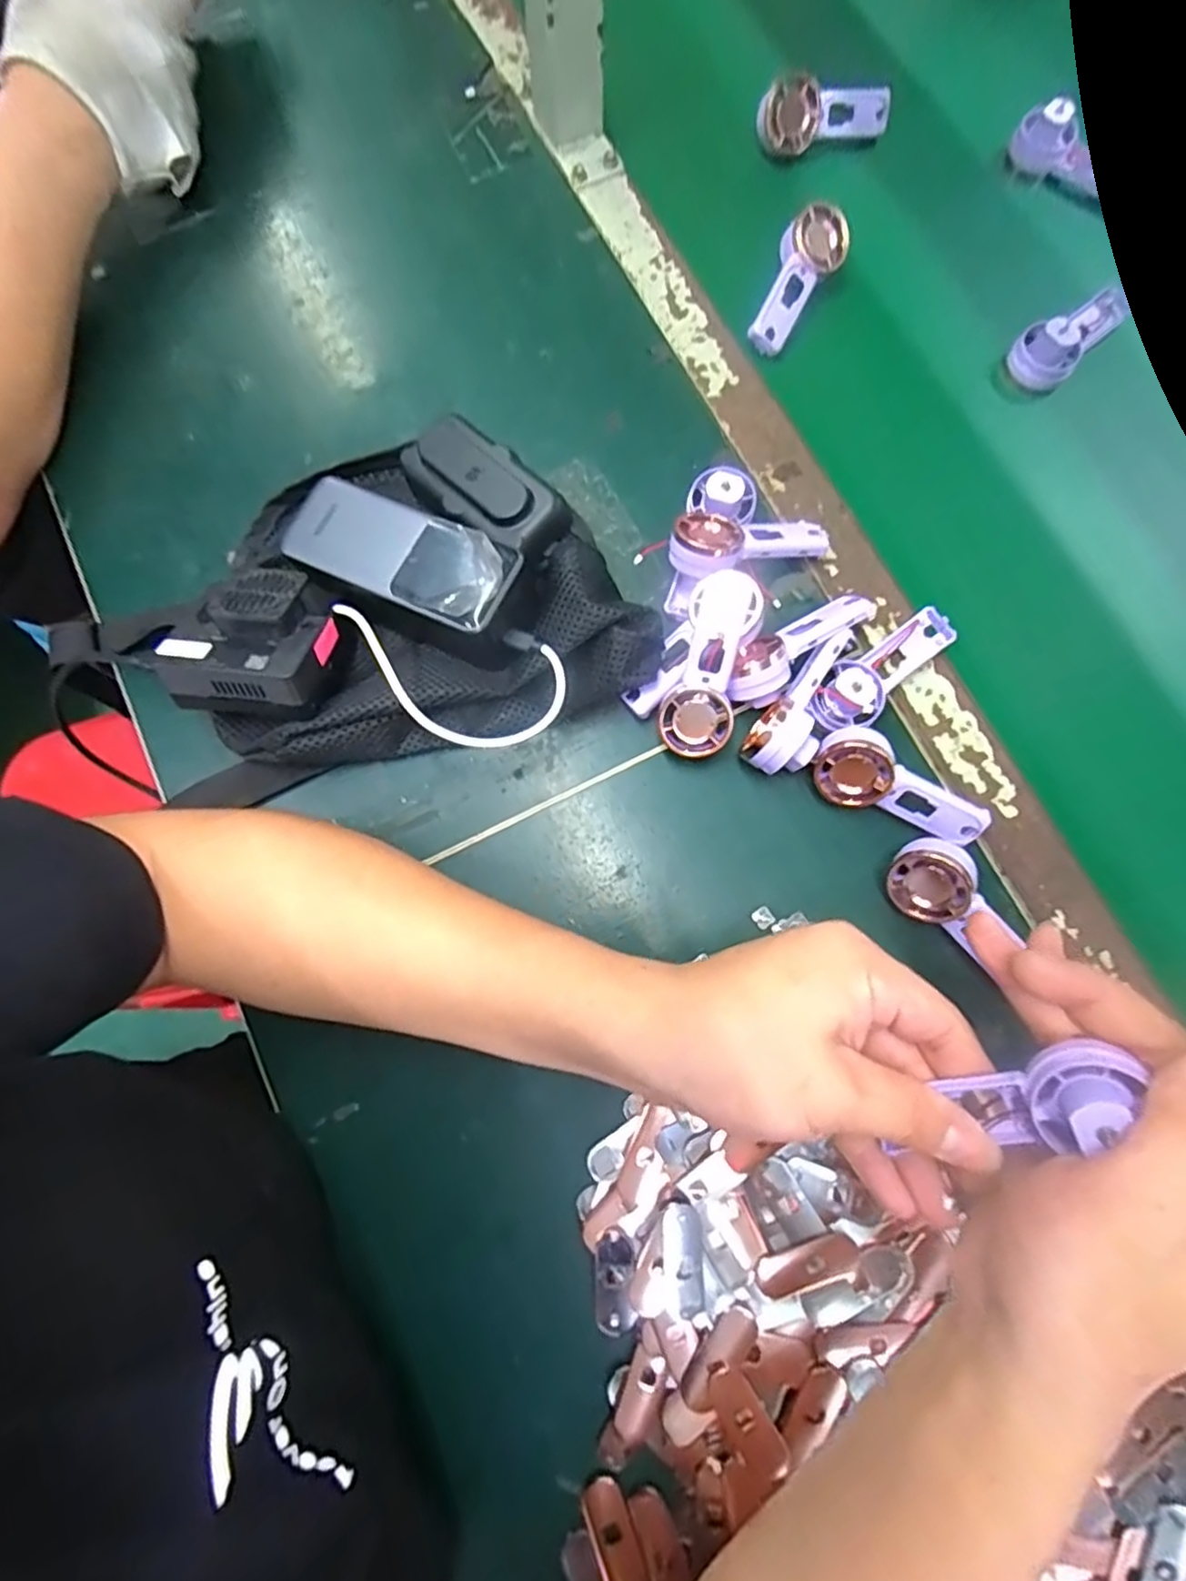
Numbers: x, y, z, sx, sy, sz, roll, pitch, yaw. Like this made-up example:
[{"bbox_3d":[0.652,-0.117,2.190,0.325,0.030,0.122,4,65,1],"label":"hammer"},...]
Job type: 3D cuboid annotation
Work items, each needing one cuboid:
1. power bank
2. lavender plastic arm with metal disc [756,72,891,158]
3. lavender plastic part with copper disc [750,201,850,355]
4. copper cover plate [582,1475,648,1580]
[{"bbox_3d":[-0.102,-0.126,0.350,0.123,0.014,0.051,25,79,6],"label":"power bank"},{"bbox_3d":[0.163,-0.478,0.475,0.096,0.040,0.018,-8,53,-11],"label":"lavender plastic arm with metal disc"},{"bbox_3d":[0.134,-0.337,0.442,0.039,0.015,0.093,28,93,-23],"label":"lavender plastic part with copper disc"},{"bbox_3d":[0.010,0.348,0.309,0.020,0.006,0.048,-21,78,-4],"label":"copper cover plate"}]

